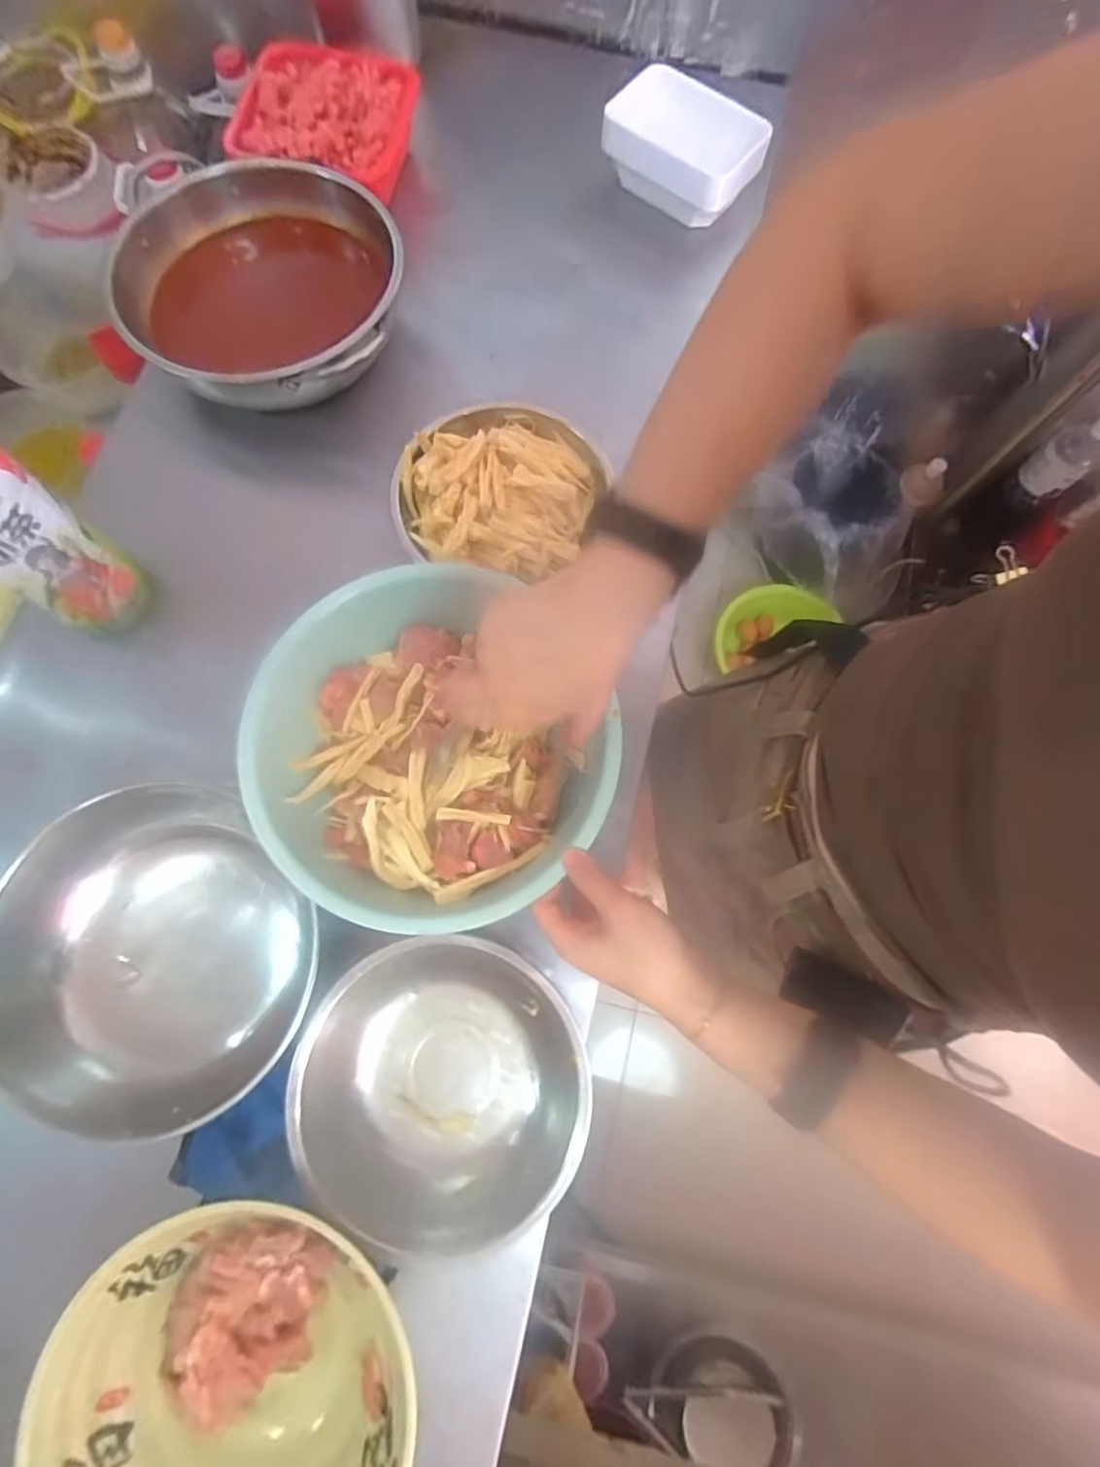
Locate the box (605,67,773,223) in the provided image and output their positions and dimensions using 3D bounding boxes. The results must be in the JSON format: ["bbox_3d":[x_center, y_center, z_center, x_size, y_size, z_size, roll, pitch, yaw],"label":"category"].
[{"bbox_3d":[0.147,-0.634,0.682,0.160,0.083,0.082,26,77,6],"label":"box"}]

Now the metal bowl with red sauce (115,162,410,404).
[{"bbox_3d":[-0.274,-0.421,0.611,0.255,0.093,0.240,0,78,0],"label":"metal bowl with red sauce"}]

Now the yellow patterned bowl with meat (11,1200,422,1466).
[{"bbox_3d":[-0.194,0.410,0.397,0.213,0.086,0.214,0,76,-1],"label":"yellow patterned bowl with meat"}]

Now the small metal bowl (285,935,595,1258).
[{"bbox_3d":[-0.079,0.254,0.461,0.205,0.073,0.191,0,78,0],"label":"small metal bowl"}]

